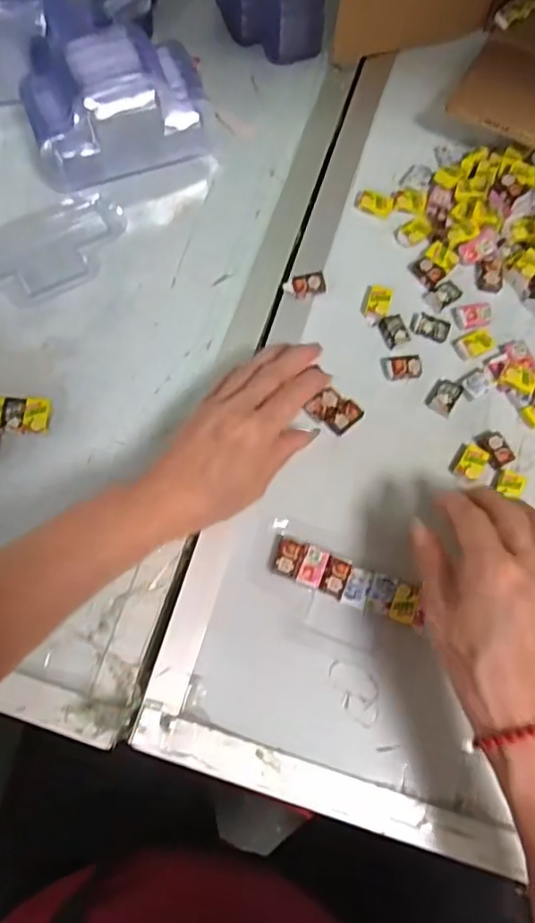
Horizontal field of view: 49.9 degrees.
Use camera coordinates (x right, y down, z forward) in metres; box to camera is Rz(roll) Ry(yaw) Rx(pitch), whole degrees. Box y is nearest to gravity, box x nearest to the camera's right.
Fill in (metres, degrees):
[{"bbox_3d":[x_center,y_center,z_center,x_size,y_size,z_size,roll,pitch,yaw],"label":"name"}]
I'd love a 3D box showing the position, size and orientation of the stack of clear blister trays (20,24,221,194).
[{"bbox_3d":[-0.121,-0.294,0.462,0.144,0.074,0.100,-18,75,-6],"label":"stack of clear blister trays"}]

